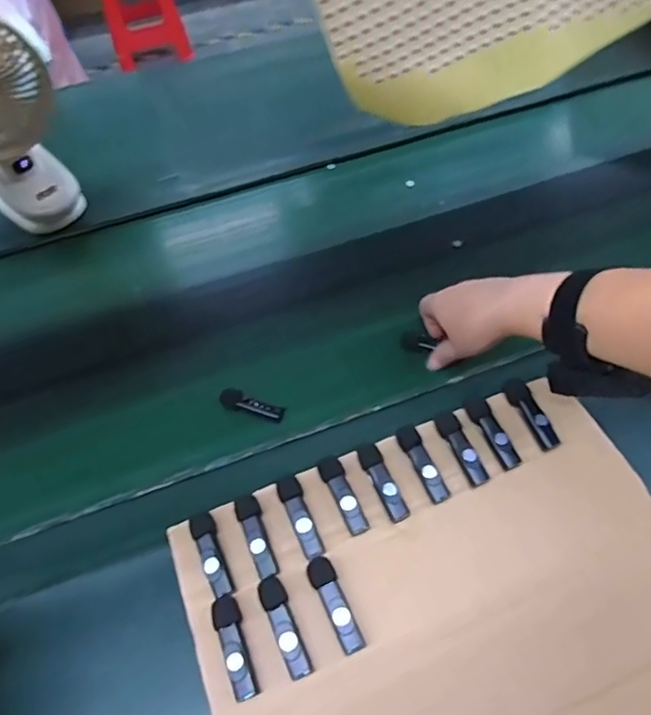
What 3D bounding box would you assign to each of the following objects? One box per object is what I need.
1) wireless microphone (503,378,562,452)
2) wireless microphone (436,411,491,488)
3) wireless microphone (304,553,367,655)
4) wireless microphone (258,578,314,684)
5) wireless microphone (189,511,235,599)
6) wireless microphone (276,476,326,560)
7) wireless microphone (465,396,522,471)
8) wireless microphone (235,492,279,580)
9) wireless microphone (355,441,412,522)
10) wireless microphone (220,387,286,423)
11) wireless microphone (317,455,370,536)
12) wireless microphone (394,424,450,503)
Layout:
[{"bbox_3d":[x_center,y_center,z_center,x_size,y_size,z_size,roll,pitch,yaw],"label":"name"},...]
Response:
[{"bbox_3d":[0.169,0.044,0.453,0.019,0.015,0.062,-22,53,-11],"label":"wireless microphone"},{"bbox_3d":[0.108,0.072,0.440,0.018,0.013,0.063,-25,61,-4],"label":"wireless microphone"},{"bbox_3d":[0.005,0.170,0.383,0.019,0.016,0.065,-13,54,-20],"label":"wireless microphone"},{"bbox_3d":[-0.028,0.182,0.375,0.017,0.011,0.065,-22,53,-11],"label":"wireless microphone"},{"bbox_3d":[-0.083,0.143,0.403,0.017,0.010,0.061,-23,53,-12],"label":"wireless microphone"},{"bbox_3d":[-0.018,0.119,0.415,0.017,0.011,0.062,-22,53,-11],"label":"wireless microphone"},{"bbox_3d":[0.135,0.058,0.450,0.019,0.012,0.067,-20,53,-10],"label":"wireless microphone"},{"bbox_3d":[-0.052,0.132,0.410,0.018,0.012,0.063,-20,52,-9],"label":"wireless microphone"},{"bbox_3d":[0.044,0.095,0.430,0.017,0.015,0.063,-23,53,-12],"label":"wireless microphone"},{"bbox_3d":[-0.072,0.047,0.544,0.068,0.014,0.019,14,55,16],"label":"wireless microphone"},{"bbox_3d":[0.014,0.104,0.424,0.017,0.012,0.062,-24,53,-12],"label":"wireless microphone"},{"bbox_3d":[0.076,0.083,0.438,0.017,0.014,0.065,-21,53,-10],"label":"wireless microphone"}]

